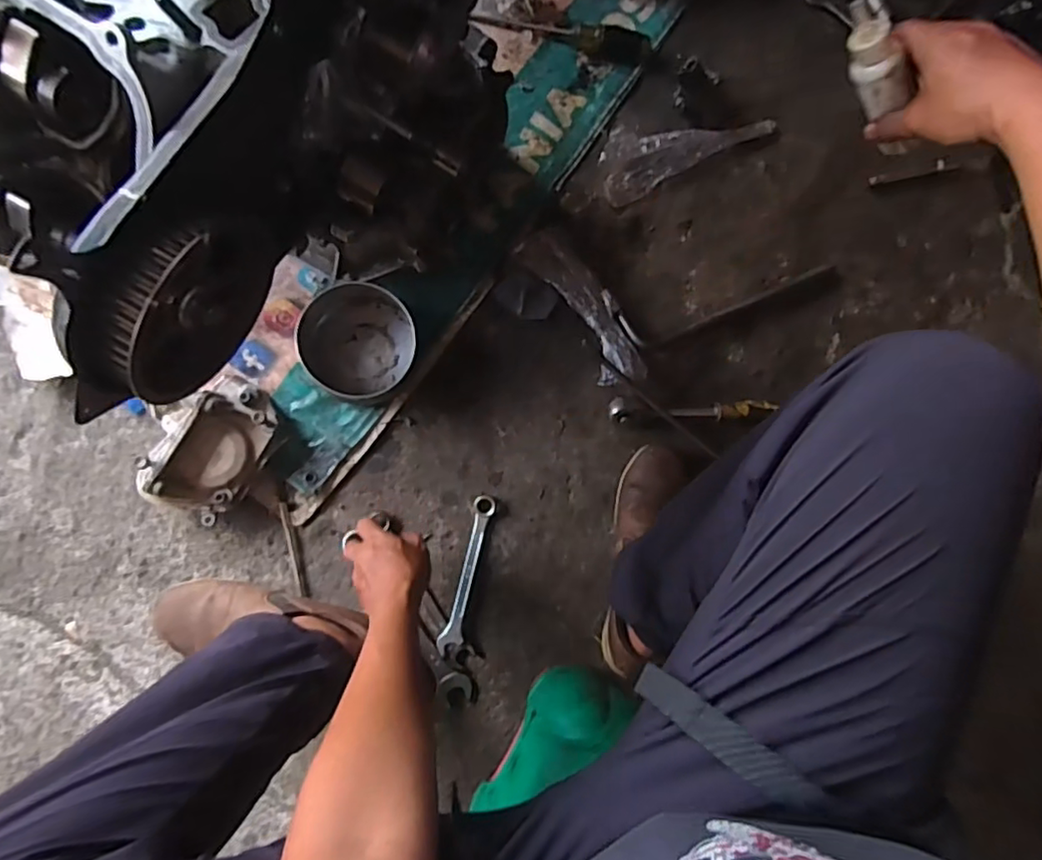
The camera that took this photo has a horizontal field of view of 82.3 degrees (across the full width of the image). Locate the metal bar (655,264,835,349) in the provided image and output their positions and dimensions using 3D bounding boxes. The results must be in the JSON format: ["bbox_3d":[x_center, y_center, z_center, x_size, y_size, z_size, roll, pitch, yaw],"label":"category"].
[{"bbox_3d":[0.313,-0.175,0.822,0.267,0.012,0.013,-25,89,-6],"label":"metal bar"}]

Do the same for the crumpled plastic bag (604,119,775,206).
[{"bbox_3d":[0.228,-0.402,0.830,0.253,0.015,0.088,-24,88,-4],"label":"crumpled plastic bag"}]

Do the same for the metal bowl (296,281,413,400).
[{"bbox_3d":[-0.213,-0.119,0.775,0.140,0.057,0.147,0,86,-3],"label":"metal bowl"}]

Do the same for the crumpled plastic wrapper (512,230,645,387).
[{"bbox_3d":[0.088,-0.166,0.808,0.079,0.019,0.234,-34,88,-5],"label":"crumpled plastic wrapper"}]

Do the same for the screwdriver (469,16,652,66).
[{"bbox_3d":[0.057,-0.547,0.818,0.242,0.028,0.036,11,85,-2],"label":"screwdriver"}]

